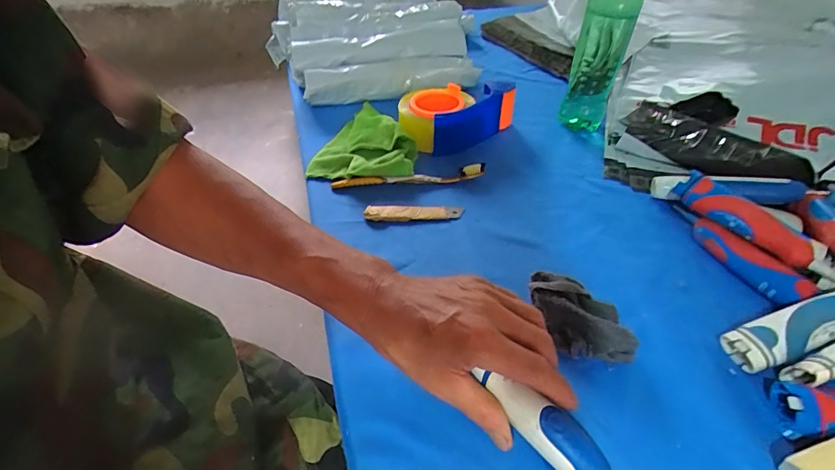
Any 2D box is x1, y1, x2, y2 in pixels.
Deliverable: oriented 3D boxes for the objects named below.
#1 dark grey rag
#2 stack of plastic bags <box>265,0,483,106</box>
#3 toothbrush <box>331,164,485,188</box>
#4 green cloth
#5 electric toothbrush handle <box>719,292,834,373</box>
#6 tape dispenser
[{"bbox_3d":[0.132,0.070,0.349,0.094,0.040,0.051,27,50,25],"label":"dark grey rag"},{"bbox_3d":[-0.093,-0.349,0.756,0.340,0.096,0.348,-9,45,-10],"label":"stack of plastic bags"},{"bbox_3d":[-0.010,-0.071,0.512,0.184,0.022,0.013,-5,44,-5],"label":"toothbrush"},{"bbox_3d":[-0.066,-0.134,0.577,0.132,0.028,0.179,4,44,4],"label":"green cloth"},{"bbox_3d":[0.324,0.069,0.336,0.143,0.023,0.035,-23,46,4],"label":"electric toothbrush handle"},{"bbox_3d":[0.053,-0.165,0.590,0.158,0.059,0.118,7,44,7],"label":"tape dispenser"}]

